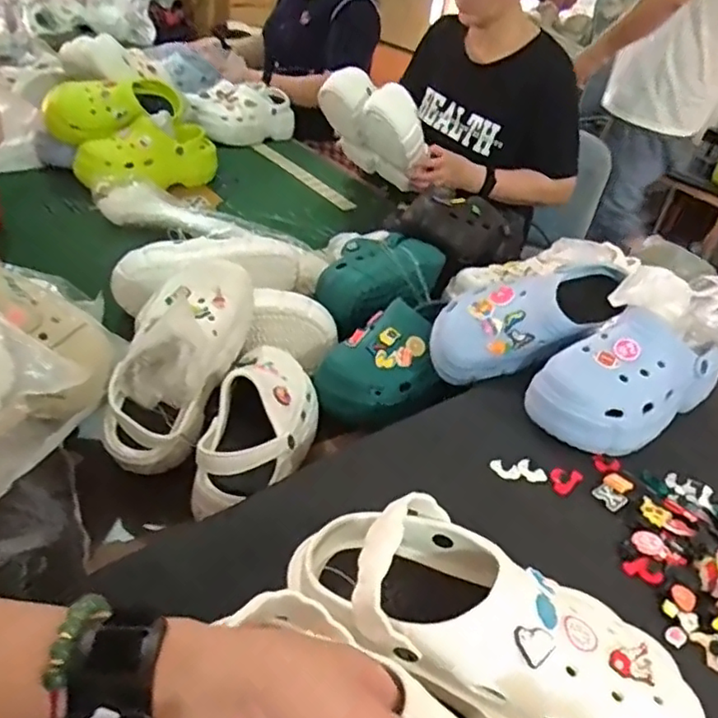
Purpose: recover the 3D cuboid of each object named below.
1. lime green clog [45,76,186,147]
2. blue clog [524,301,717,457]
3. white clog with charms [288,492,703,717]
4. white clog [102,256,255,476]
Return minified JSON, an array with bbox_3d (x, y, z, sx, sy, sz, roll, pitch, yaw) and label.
[{"bbox_3d":[-0.458,-0.461,1.206,0.104,0.116,0.255,34,43,30],"label":"lime green clog"},{"bbox_3d":[0.295,0.015,0.678,0.226,0.097,0.107,-20,45,-30],"label":"blue clog"},{"bbox_3d":[0.084,0.182,0.419,0.271,0.106,0.113,20,39,17],"label":"white clog with charms"},{"bbox_3d":[-0.198,0.001,0.686,0.094,0.111,0.237,17,68,13],"label":"white clog"}]

